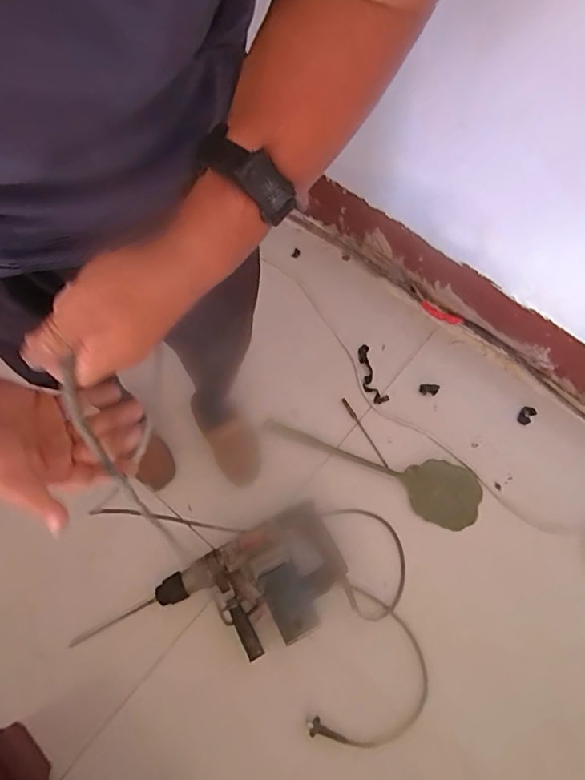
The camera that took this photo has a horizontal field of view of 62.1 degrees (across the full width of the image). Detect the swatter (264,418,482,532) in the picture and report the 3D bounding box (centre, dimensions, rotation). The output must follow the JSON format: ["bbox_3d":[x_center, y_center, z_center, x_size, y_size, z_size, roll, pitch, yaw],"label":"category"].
[{"bbox_3d":[0.173,0.182,1.124,0.507,0.010,0.141,17,67,7],"label":"swatter"}]

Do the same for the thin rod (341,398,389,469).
[{"bbox_3d":[0.172,0.102,1.162,0.013,0.006,0.196,-27,69,-12],"label":"thin rod"}]

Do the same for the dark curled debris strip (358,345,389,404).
[{"bbox_3d":[0.193,-0.038,1.224,0.047,0.010,0.160,-15,67,-7],"label":"dark curled debris strip"}]

